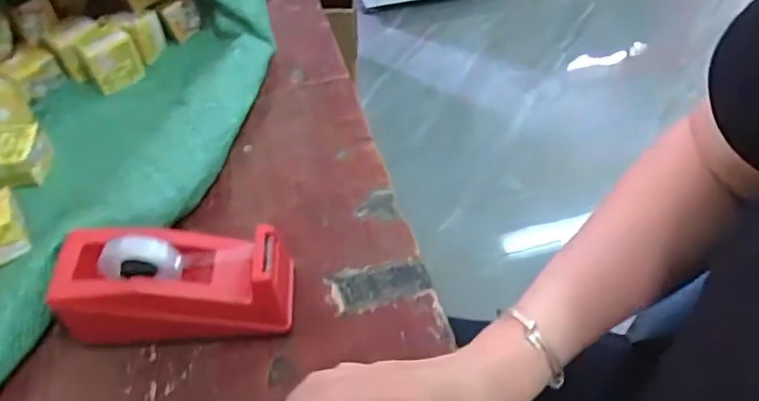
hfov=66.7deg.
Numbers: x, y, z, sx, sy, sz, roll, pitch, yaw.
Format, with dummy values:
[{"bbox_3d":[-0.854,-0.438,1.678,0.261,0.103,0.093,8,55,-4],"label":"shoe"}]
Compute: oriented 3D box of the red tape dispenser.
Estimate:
[{"bbox_3d":[-0.140,0.055,0.403,0.153,0.076,0.065,-4,51,-4],"label":"red tape dispenser"}]

